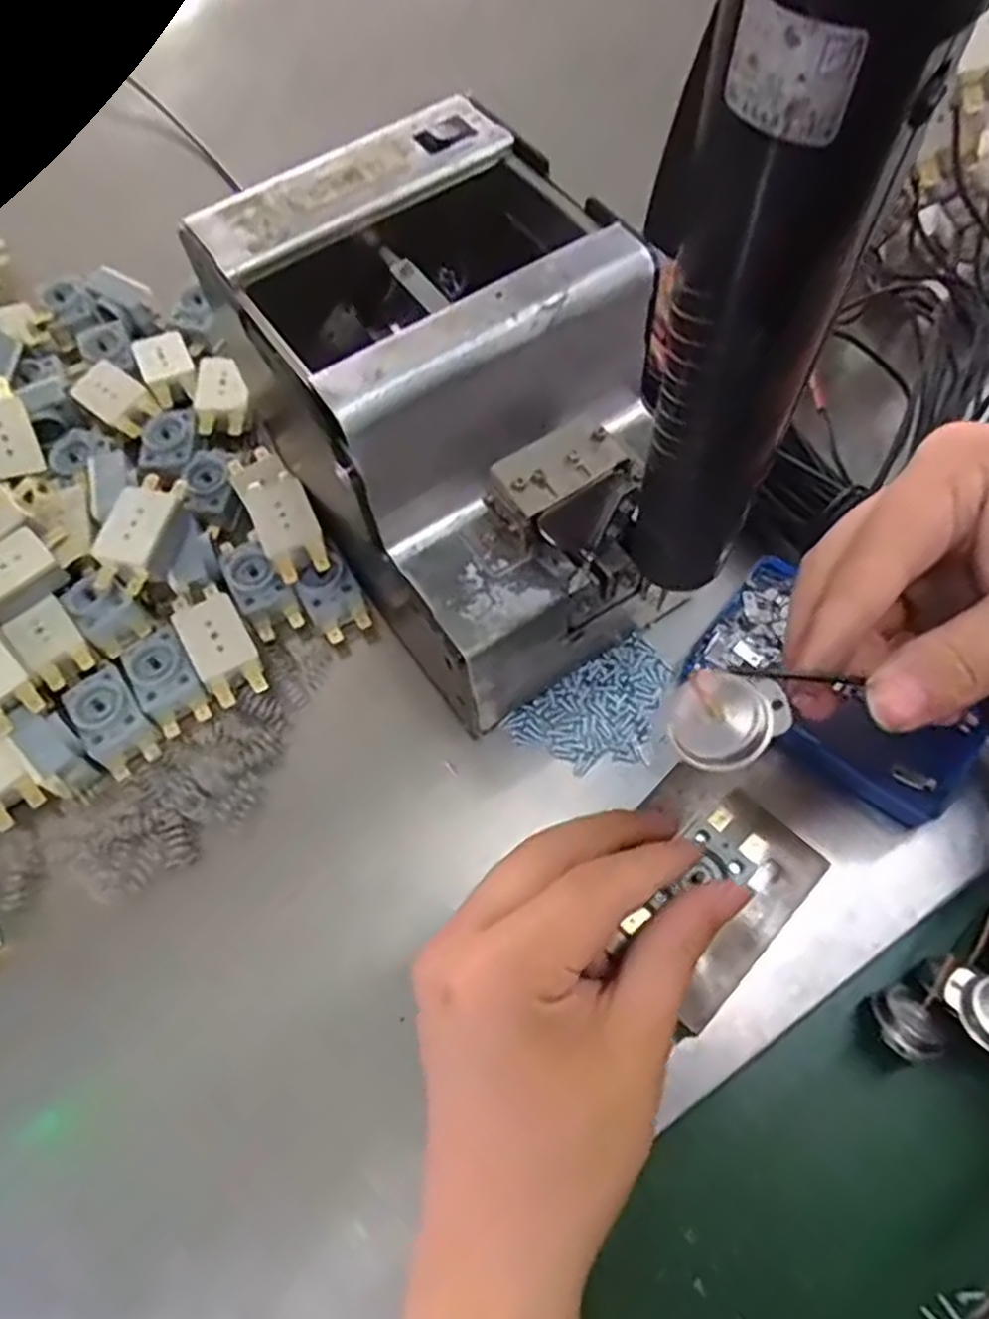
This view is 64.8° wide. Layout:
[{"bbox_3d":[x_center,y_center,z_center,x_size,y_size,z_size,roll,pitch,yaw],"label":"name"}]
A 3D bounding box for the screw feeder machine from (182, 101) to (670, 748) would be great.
[{"bbox_3d":[-0.019,-0.085,0.313,0.125,0.142,0.190,-26,67,-9],"label":"screw feeder machine"}]

